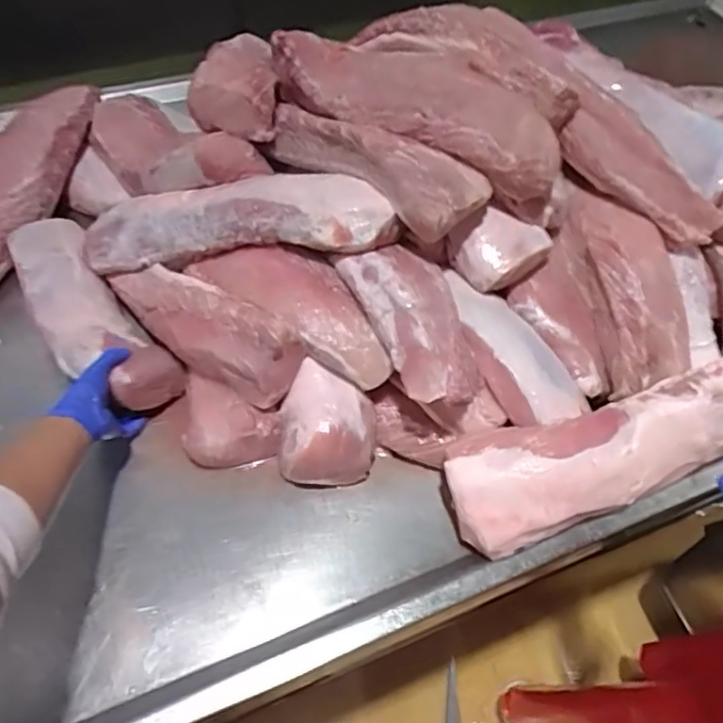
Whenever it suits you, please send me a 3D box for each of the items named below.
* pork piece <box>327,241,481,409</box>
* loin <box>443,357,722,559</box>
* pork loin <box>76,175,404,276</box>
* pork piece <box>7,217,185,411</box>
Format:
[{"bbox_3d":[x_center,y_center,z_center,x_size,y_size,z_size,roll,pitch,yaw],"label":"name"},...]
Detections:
[{"bbox_3d":[0.071,-0.059,0.762,0.120,0.072,0.237,-21,59,-16],"label":"pork piece"},{"bbox_3d":[0.354,0.097,0.761,0.518,0.079,0.127,-15,57,-12],"label":"loin"},{"bbox_3d":[-0.192,-0.206,0.885,0.488,0.072,0.140,-1,53,19],"label":"pork loin"},{"bbox_3d":[-0.412,-0.078,0.890,0.125,0.072,0.403,-33,61,-23],"label":"pork piece"}]

